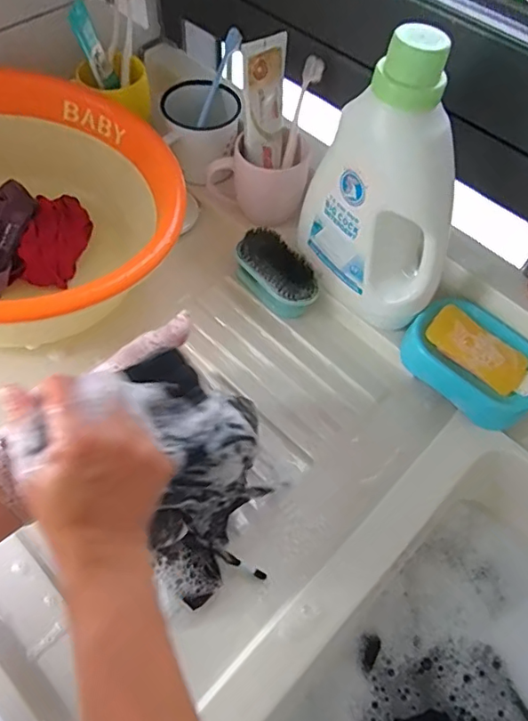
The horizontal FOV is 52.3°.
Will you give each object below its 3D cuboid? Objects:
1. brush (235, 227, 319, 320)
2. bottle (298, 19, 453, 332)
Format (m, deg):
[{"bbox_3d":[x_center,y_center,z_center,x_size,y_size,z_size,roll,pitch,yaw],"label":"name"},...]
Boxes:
[{"bbox_3d":[0.015,-0.101,0.631,0.060,0.057,0.109,-40,70,-22],"label":"brush"},{"bbox_3d":[0.116,-0.156,0.510,0.075,0.250,0.149,-24,65,-16],"label":"bottle"}]

